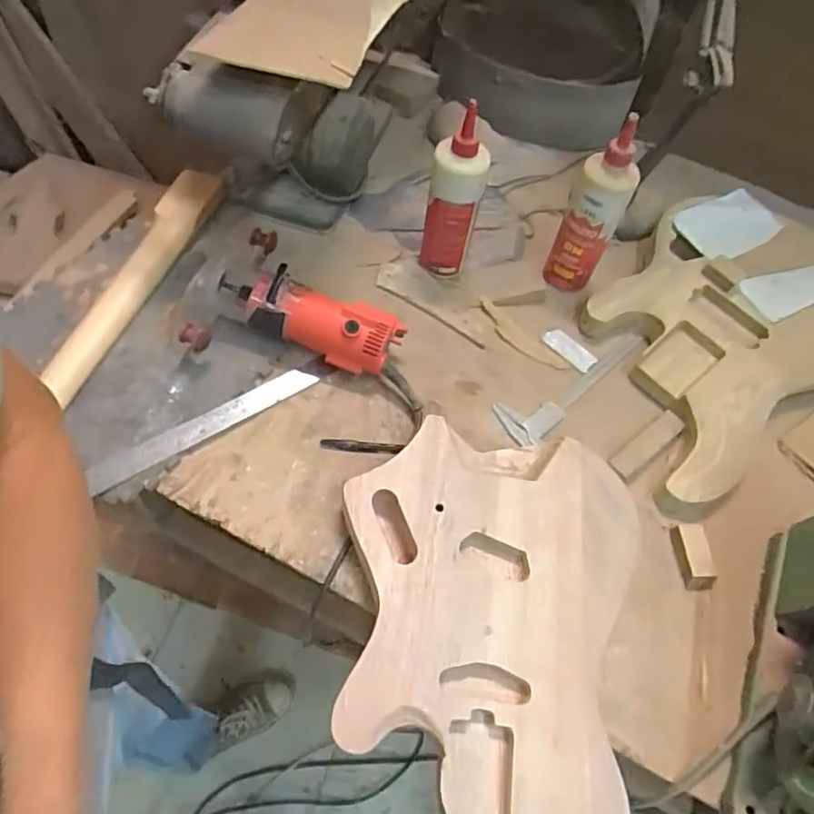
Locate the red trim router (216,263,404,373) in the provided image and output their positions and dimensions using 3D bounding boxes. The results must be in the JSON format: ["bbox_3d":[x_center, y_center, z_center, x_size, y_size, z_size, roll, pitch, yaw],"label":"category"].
[{"bbox_3d":[-0.117,-0.113,0.729,0.222,0.086,0.080,23,62,7],"label":"red trim router"}]

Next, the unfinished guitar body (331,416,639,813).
[{"bbox_3d":[0.077,0.186,0.583,0.280,0.054,0.367,12,61,2],"label":"unfinished guitar body"}]

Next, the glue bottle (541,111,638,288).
[{"bbox_3d":[0.237,-0.240,0.767,0.068,0.216,0.057,0,61,-7],"label":"glue bottle"}]

